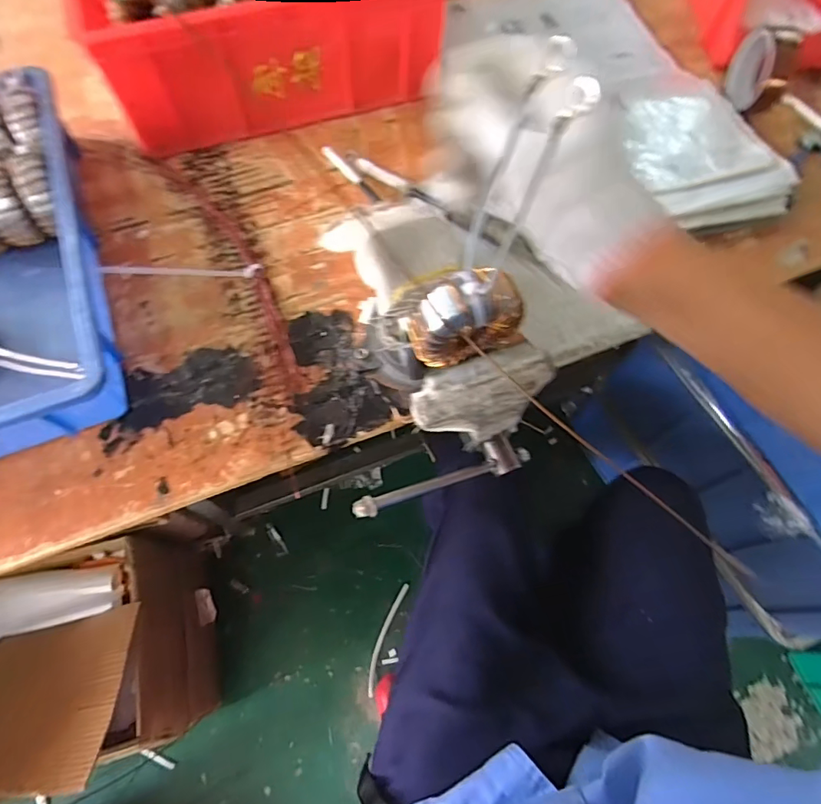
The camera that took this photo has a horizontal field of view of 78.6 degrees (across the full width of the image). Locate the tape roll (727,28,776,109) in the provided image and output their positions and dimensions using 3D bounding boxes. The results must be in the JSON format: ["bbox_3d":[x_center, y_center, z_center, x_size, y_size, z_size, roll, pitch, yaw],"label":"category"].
[{"bbox_3d":[0.423,-0.412,0.624,0.014,0.078,0.081,2,68,-1],"label":"tape roll"}]

